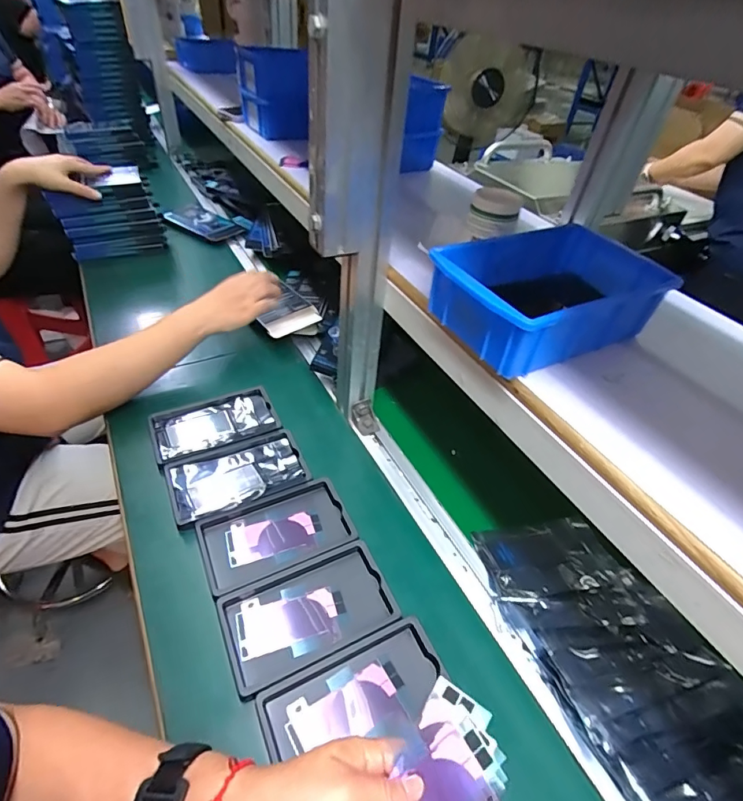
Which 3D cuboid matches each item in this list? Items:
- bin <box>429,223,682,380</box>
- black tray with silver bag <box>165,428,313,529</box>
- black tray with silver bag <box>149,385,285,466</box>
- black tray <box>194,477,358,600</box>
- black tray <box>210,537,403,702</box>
[{"bbox_3d":[0.165,-0.100,0.428,0.201,0.063,0.131,-16,47,-24],"label":"bin"},{"bbox_3d":[-0.163,0.090,0.555,0.158,0.013,0.096,-16,47,-24],"label":"black tray with silver bag"},{"bbox_3d":[-0.211,0.032,0.610,0.157,0.010,0.093,-16,48,-20],"label":"black tray with silver bag"},{"bbox_3d":[-0.105,0.151,0.507,0.159,0.023,0.092,-16,47,-24],"label":"black tray"},{"bbox_3d":[-0.061,0.209,0.447,0.159,0.015,0.095,-16,47,-24],"label":"black tray"}]

